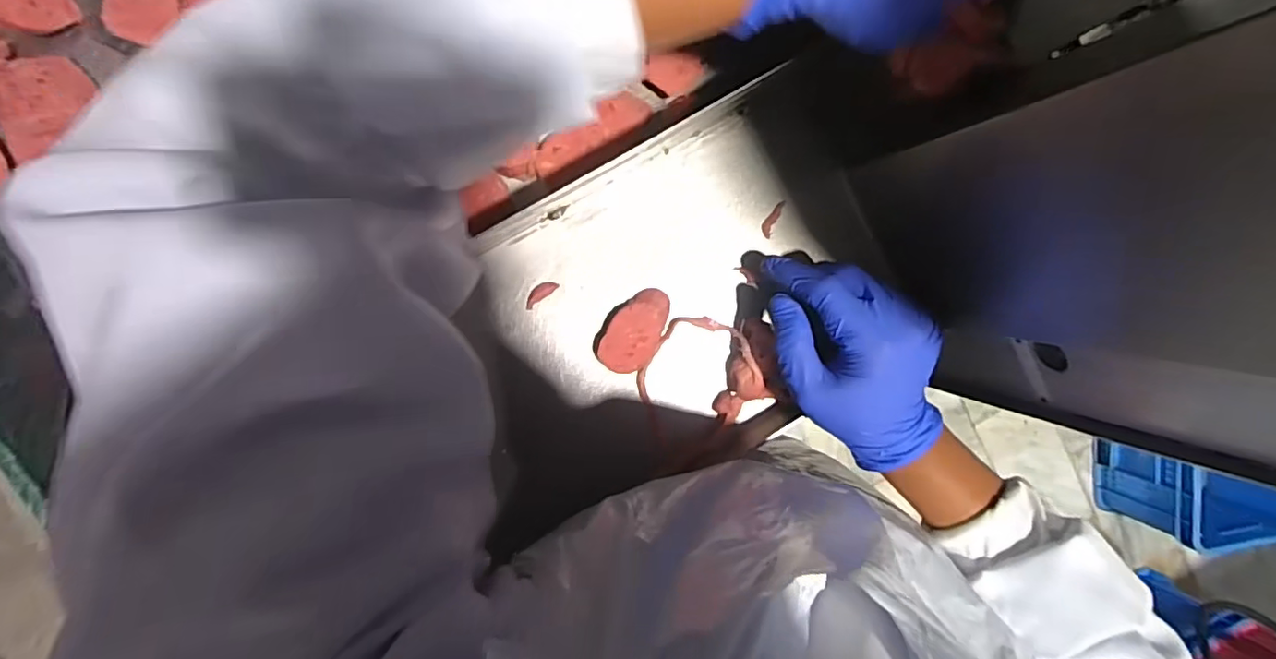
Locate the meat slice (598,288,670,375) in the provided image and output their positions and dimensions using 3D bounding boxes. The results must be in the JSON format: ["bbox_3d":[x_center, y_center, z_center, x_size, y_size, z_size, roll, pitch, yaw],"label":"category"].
[{"bbox_3d":[-0.001,0.000,0.371,0.032,0.012,0.057,33,91,-9],"label":"meat slice"}]

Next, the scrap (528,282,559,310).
[{"bbox_3d":[-0.062,-0.023,0.368,0.024,0.004,0.009,-38,99,-2],"label":"scrap"}]

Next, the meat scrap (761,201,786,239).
[{"bbox_3d":[0.090,-0.075,0.388,0.009,0.007,0.027,26,92,-9],"label":"meat scrap"}]

